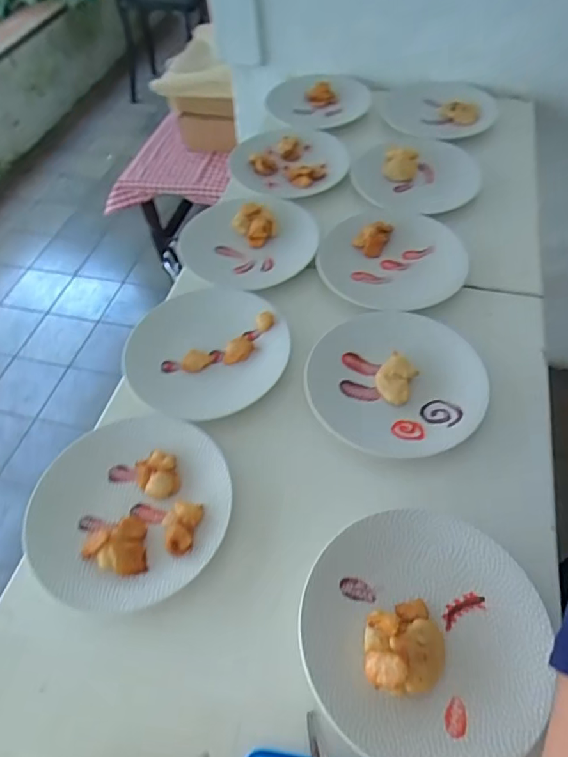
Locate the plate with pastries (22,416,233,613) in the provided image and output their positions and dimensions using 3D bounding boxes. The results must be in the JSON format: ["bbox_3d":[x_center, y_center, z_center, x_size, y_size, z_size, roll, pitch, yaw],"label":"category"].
[{"bbox_3d":[-0.156,0.127,0.502,0.199,0.027,0.186,-2,54,2],"label":"plate with pastries"}]

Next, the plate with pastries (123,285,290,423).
[{"bbox_3d":[-0.101,-0.038,0.620,0.197,0.031,0.186,-1,54,2],"label":"plate with pastries"}]

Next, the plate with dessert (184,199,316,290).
[{"bbox_3d":[-0.049,-0.209,0.733,0.194,0.034,0.180,-1,54,2],"label":"plate with dessert"}]

